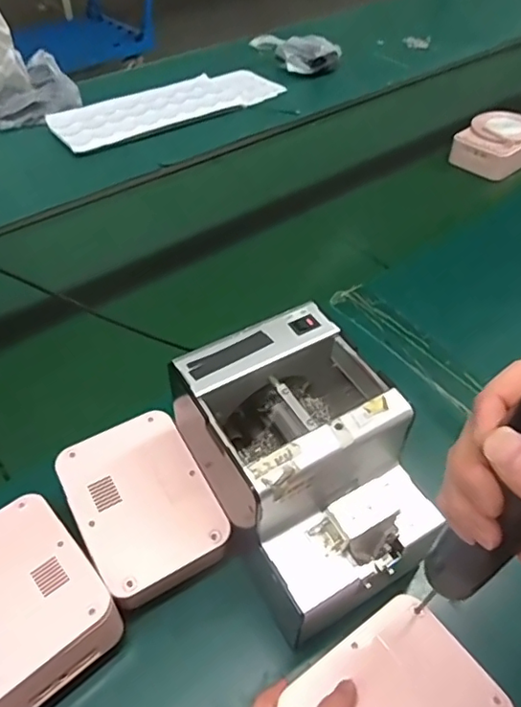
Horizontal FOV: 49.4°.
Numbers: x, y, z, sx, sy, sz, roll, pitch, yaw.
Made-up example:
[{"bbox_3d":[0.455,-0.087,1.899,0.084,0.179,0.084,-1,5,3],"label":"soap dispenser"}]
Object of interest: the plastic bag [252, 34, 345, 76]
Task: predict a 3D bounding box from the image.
[{"bbox_3d":[0.081,-0.642,1.215,0.117,0.060,0.172,-33,54,-27],"label":"plastic bag"}]

